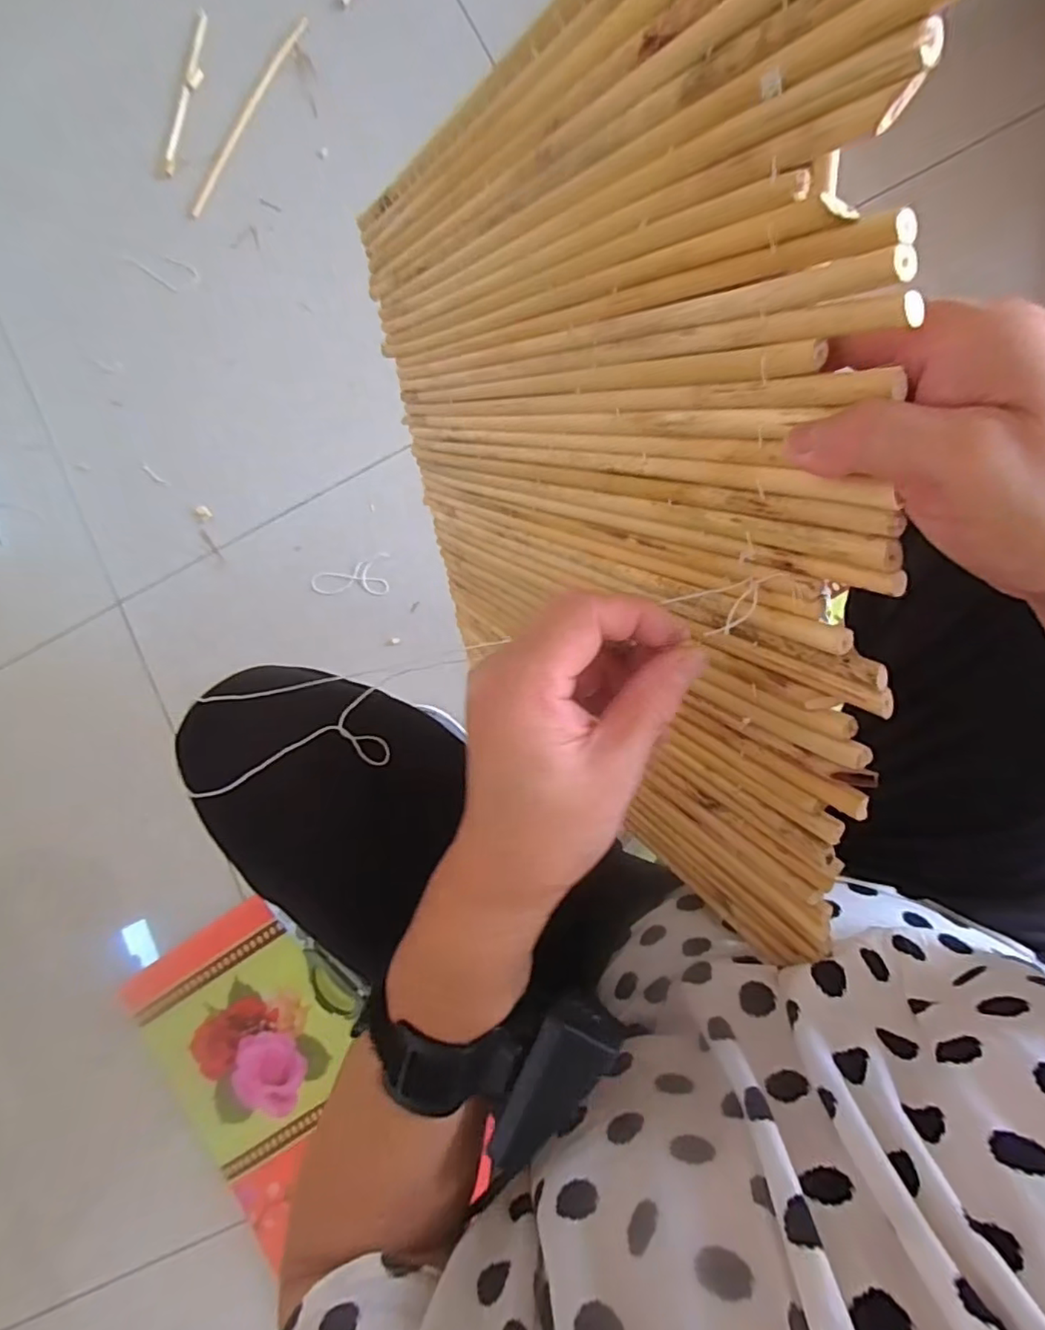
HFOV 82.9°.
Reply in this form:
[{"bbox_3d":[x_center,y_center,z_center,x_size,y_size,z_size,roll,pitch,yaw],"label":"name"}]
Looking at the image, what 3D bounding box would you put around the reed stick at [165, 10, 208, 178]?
[{"bbox_3d":[-0.481,-0.820,0.851,0.028,0.007,0.237,14,89,5],"label":"reed stick"}]

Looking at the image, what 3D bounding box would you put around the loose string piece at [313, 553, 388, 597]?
[{"bbox_3d":[-0.228,-0.120,0.786,0.105,0.005,0.056,0,87,5],"label":"loose string piece"}]

